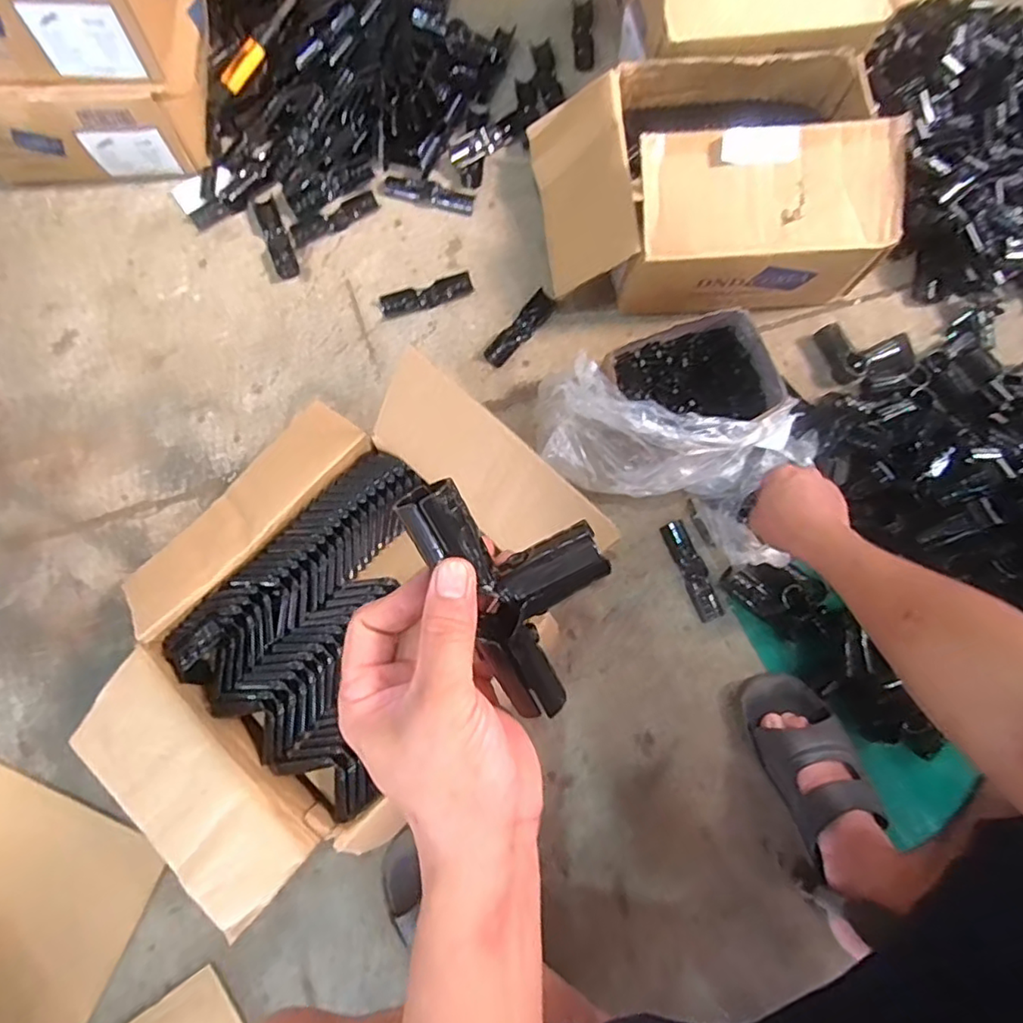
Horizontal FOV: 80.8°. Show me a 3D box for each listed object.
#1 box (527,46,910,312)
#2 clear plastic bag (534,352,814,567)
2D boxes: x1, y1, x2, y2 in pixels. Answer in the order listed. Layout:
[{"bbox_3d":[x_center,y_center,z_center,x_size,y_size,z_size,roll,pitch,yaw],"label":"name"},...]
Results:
[{"bbox_3d":[0.256,-0.430,0.775,0.415,0.170,0.309,-8,79,-3],"label":"box"},{"bbox_3d":[0.192,-0.067,0.705,0.333,0.100,0.188,16,78,-2],"label":"clear plastic bag"}]

